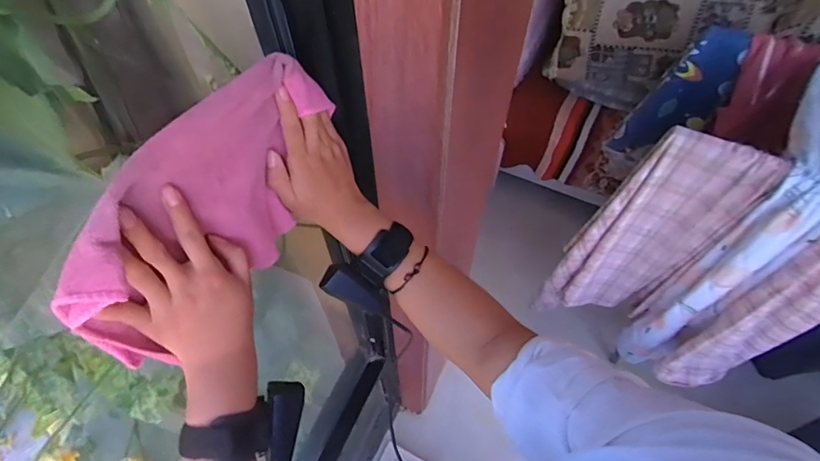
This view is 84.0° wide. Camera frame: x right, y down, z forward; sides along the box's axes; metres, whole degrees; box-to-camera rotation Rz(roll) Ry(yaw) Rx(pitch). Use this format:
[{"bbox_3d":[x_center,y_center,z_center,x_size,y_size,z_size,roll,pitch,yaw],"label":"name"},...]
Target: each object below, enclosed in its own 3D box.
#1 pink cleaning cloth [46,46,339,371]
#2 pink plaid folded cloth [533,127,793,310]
[{"bbox_3d":[-0.142,-0.022,0.359,0.036,0.160,0.259,20,60,13],"label":"pink cleaning cloth"},{"bbox_3d":[0.827,0.091,1.745,0.353,1.163,0.112,28,53,8],"label":"pink plaid folded cloth"}]

